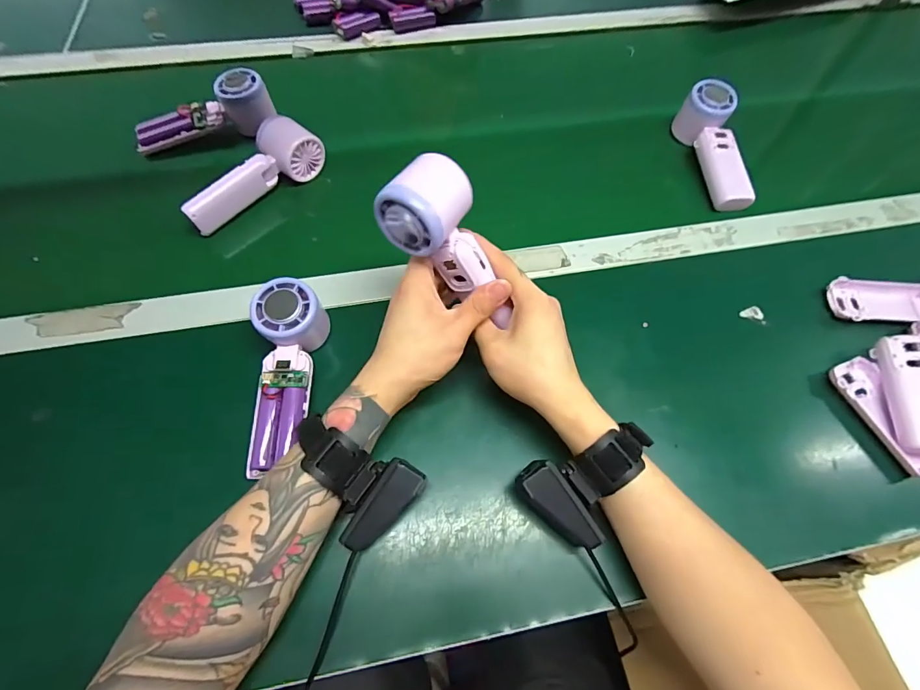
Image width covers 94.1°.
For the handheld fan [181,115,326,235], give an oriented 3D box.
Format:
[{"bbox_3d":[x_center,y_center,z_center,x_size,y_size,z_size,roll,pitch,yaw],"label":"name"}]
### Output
[{"bbox_3d":[-0.230,-0.189,0.474,0.048,0.051,0.163,37,67,17],"label":"handheld fan"}]

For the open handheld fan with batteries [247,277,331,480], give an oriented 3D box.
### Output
[{"bbox_3d":[-0.154,0.027,0.379,0.050,0.052,0.160,3,79,-1],"label":"open handheld fan with batteries"}]

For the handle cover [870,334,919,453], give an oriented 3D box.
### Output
[{"bbox_3d":[0.411,0.043,0.383,0.043,0.015,0.104,-12,68,31],"label":"handle cover"}]

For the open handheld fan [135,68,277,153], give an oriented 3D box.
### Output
[{"bbox_3d":[-0.309,-0.281,0.519,0.158,0.051,0.055,-19,65,-11],"label":"open handheld fan"}]

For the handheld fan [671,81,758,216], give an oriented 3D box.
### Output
[{"bbox_3d":[0.309,-0.241,0.519,0.053,0.054,0.166,0,62,-1],"label":"handheld fan"}]

